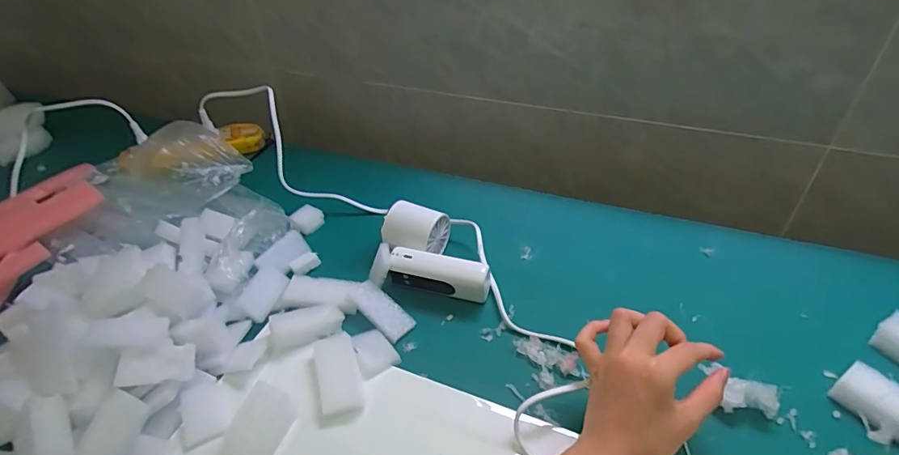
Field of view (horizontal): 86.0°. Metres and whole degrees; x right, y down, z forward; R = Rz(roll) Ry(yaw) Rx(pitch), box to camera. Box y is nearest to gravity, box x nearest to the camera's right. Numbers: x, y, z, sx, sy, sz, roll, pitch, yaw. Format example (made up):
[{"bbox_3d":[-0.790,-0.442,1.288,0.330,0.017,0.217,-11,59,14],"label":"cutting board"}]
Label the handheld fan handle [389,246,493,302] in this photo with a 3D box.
[{"bbox_3d":[-0.010,0.045,0.464,0.094,0.035,0.026,9,42,14],"label":"handheld fan handle"}]

